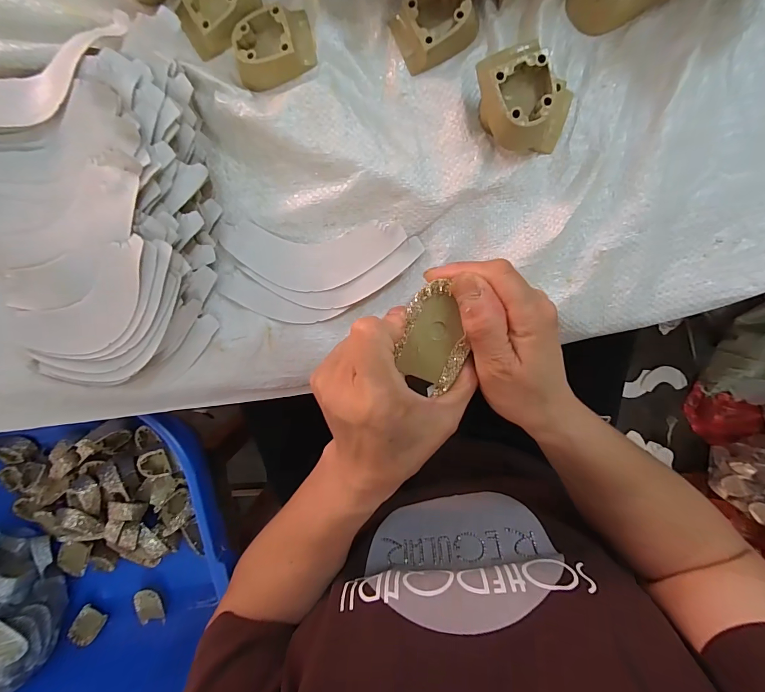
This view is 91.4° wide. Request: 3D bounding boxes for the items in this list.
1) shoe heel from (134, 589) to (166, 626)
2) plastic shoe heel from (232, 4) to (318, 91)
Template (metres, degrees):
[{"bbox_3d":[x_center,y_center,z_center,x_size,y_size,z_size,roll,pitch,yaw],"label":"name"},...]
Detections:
[{"bbox_3d":[-0.361,0.404,0.581,0.039,0.010,0.055,-18,95,4],"label":"shoe heel"},{"bbox_3d":[-0.073,-0.201,0.248,0.053,0.017,0.041,-14,96,4],"label":"plastic shoe heel"}]

